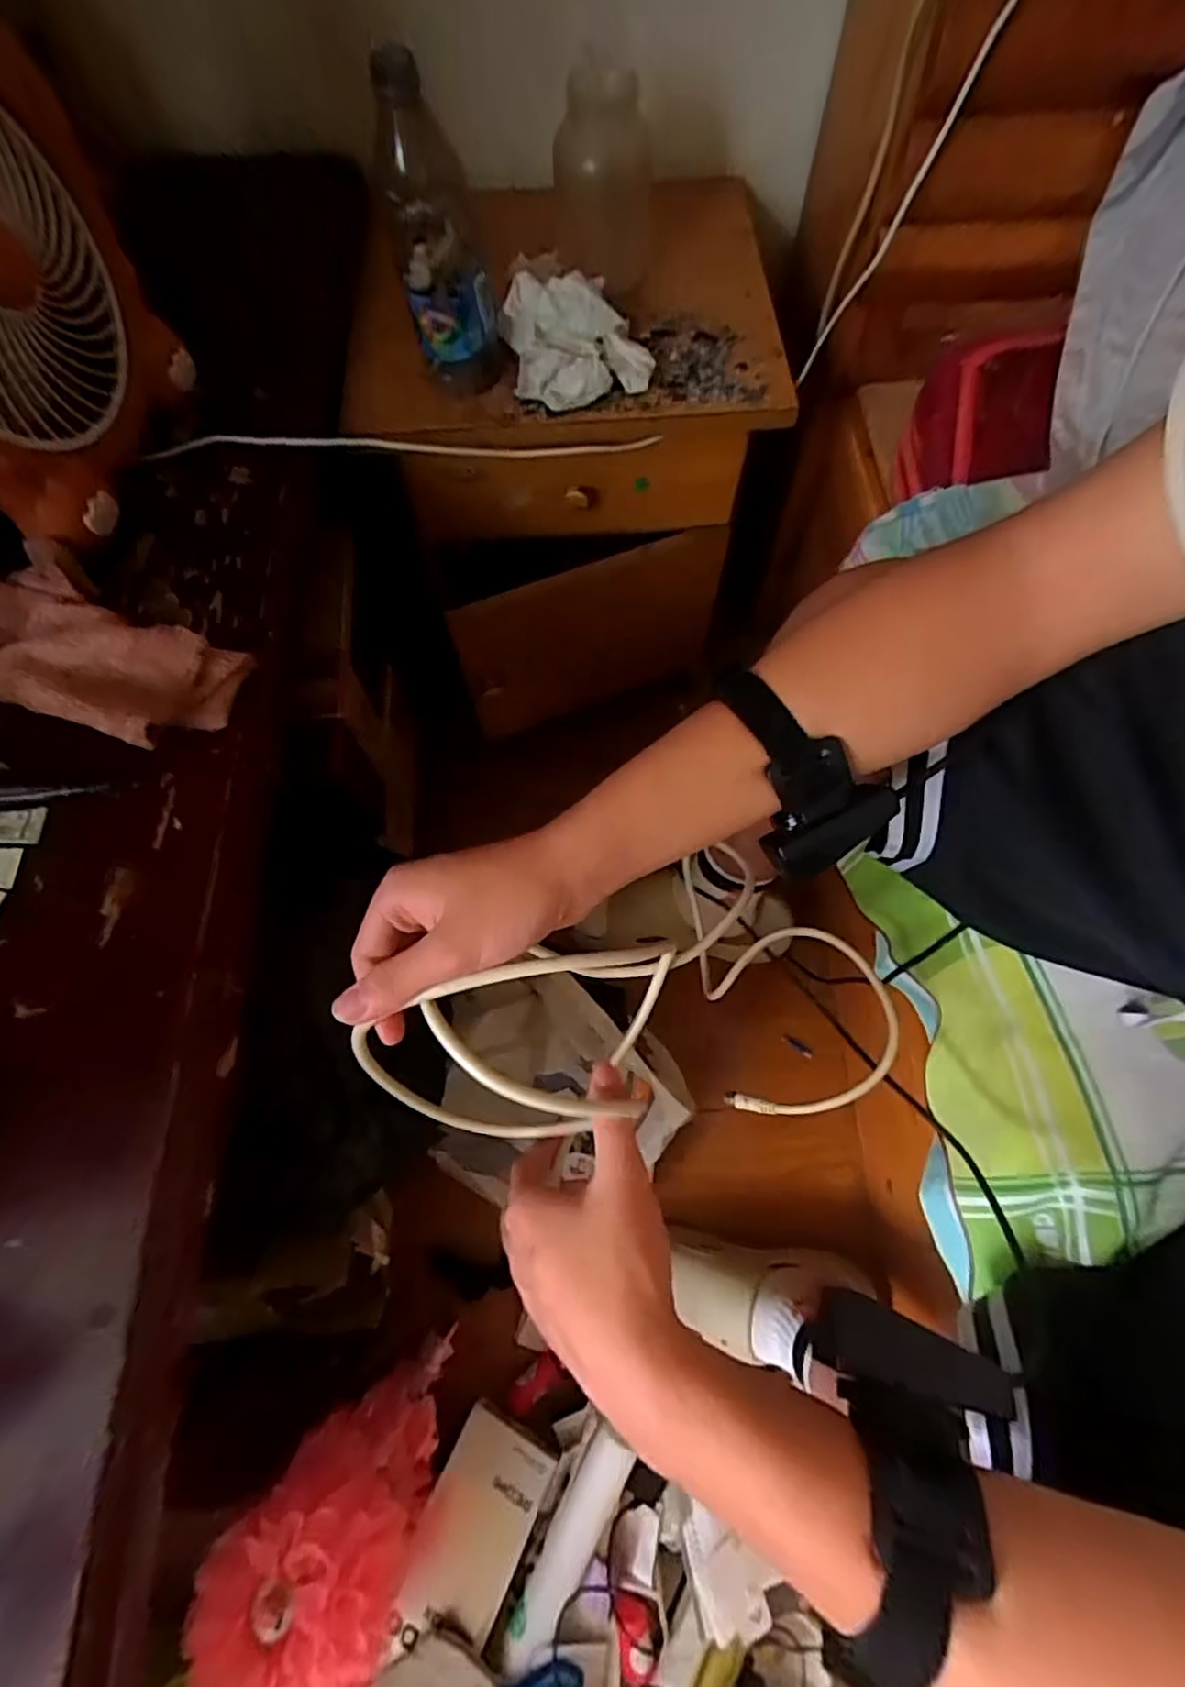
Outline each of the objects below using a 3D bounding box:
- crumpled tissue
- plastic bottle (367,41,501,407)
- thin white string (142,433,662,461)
[{"bbox_3d":[-0.010,-0.426,0.543,0.120,0.063,0.072,-13,69,-4],"label":"crumpled tissue"},{"bbox_3d":[-0.111,-0.441,0.472,0.063,0.193,0.066,-9,69,-2],"label":"plastic bottle"},{"bbox_3d":[-0.141,-0.333,0.539,0.412,0.027,0.022,-9,69,-16],"label":"thin white string"}]

